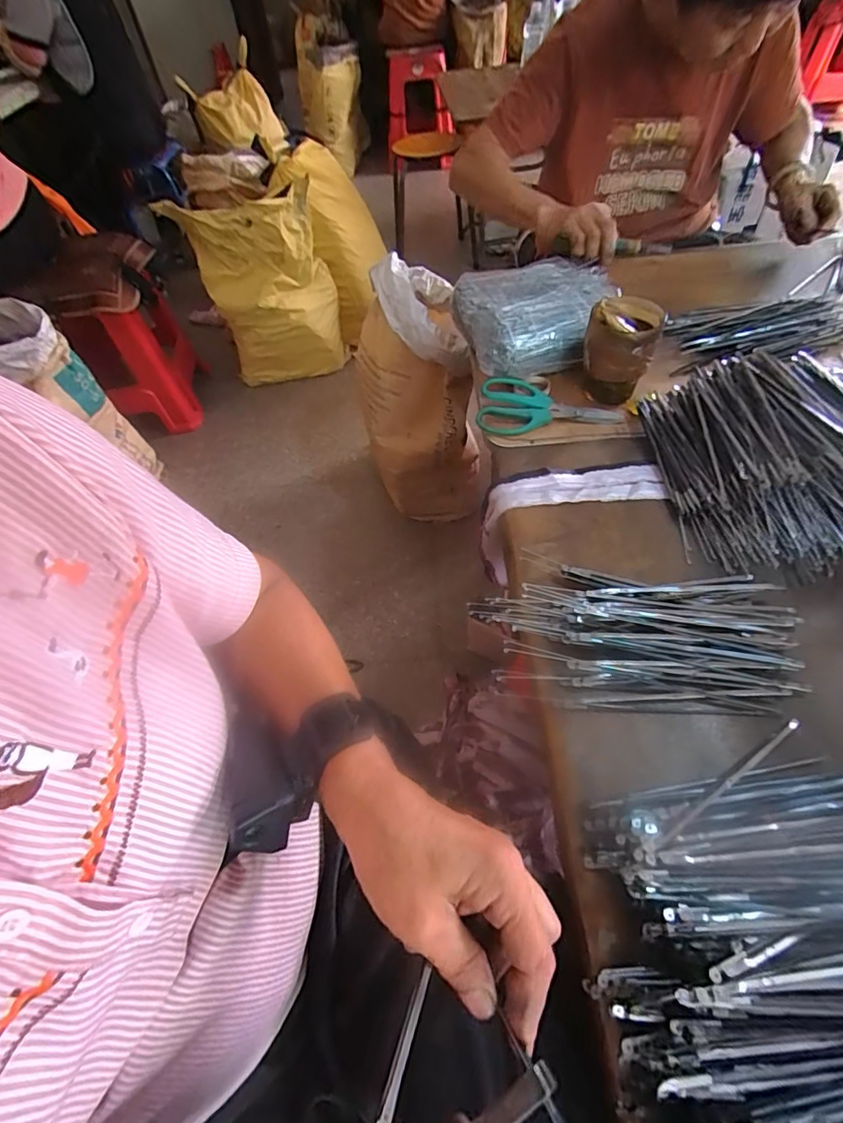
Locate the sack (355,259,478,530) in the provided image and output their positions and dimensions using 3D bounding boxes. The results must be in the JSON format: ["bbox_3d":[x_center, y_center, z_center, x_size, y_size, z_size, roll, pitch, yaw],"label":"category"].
[{"bbox_3d":[-0.014,-0.417,1.253,0.261,0.563,0.376,-12,55,-3],"label":"sack"}]

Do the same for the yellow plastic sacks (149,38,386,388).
[{"bbox_3d":[-0.421,-0.978,1.672,0.570,0.654,0.424,-6,54,1],"label":"yellow plastic sacks"}]

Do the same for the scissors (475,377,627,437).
[{"bbox_3d":[0.168,-0.208,0.652,0.183,0.024,0.091,1,55,6],"label":"scissors"}]

